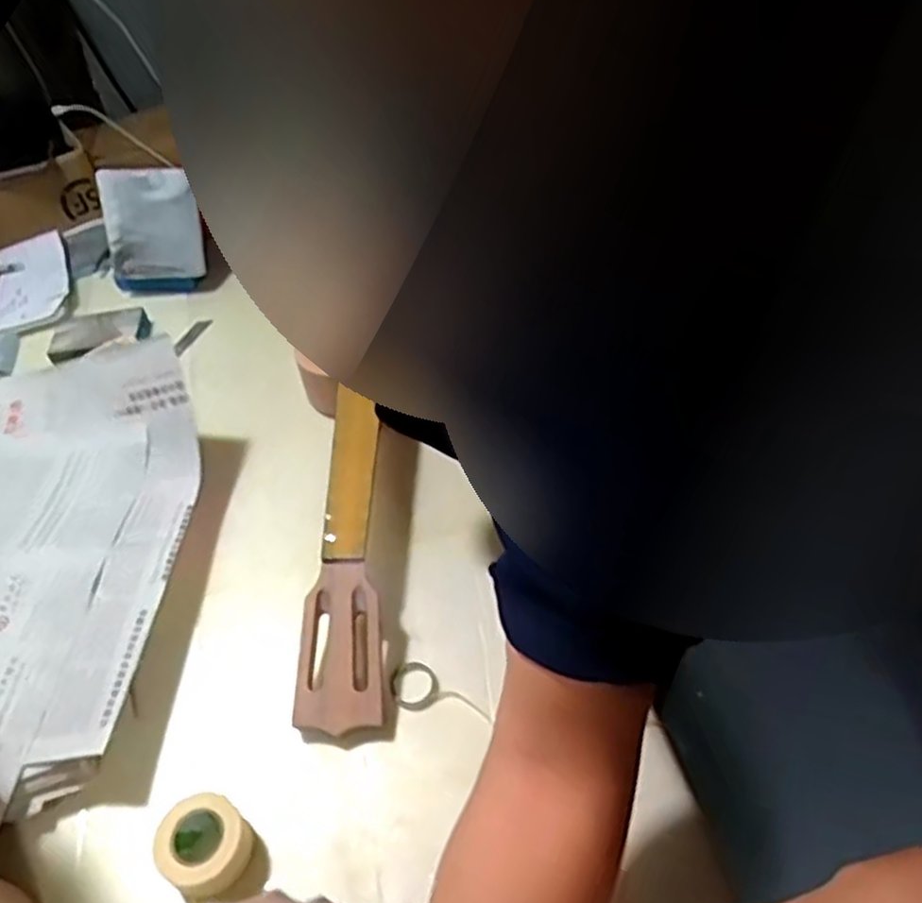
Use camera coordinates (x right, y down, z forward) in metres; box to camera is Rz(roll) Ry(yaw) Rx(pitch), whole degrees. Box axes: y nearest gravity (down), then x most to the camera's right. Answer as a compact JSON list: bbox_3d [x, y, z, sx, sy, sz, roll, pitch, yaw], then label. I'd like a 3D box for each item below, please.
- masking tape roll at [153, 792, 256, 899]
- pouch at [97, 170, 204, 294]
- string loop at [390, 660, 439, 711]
[{"bbox_3d":[-0.169,0.260,0.493,0.052,0.039,0.053,-1,49,1],"label":"masking tape roll"},{"bbox_3d":[-0.372,-0.267,0.900,0.116,0.143,0.023,-2,27,-4],"label":"pouch"},{"bbox_3d":[-0.036,0.179,0.569,0.037,0.008,0.038,-1,49,1],"label":"string loop"}]

